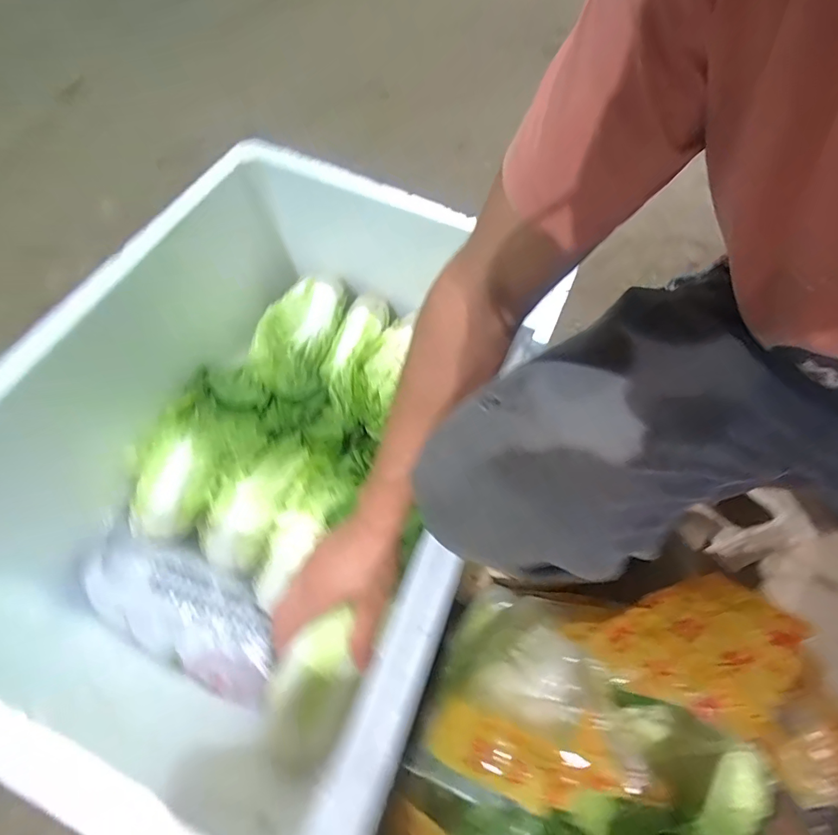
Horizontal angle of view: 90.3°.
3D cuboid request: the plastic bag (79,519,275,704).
[{"bbox_3d":[-0.276,0.224,0.494,0.261,0.043,0.108,27,66,10],"label":"plastic bag"}]

